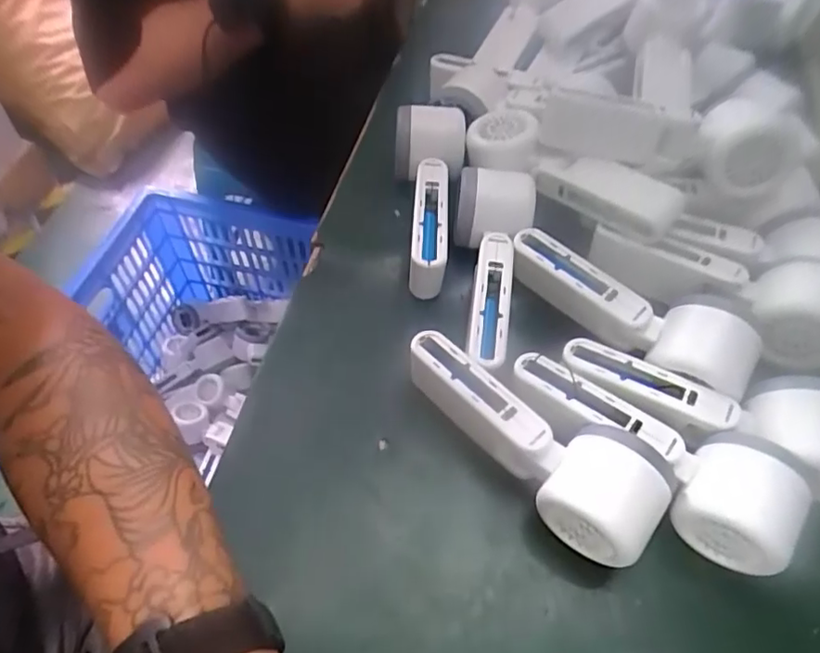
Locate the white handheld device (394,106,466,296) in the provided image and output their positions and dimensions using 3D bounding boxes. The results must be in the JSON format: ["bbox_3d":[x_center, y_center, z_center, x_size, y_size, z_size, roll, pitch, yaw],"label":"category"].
[{"bbox_3d":[0.011,-0.098,0.444,0.053,0.060,0.155,4,56,1],"label":"white handheld device"}]

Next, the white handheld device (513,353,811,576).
[{"bbox_3d":[0.128,0.073,0.335,0.163,0.050,0.059,26,59,15],"label":"white handheld device"}]

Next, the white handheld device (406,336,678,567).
[{"bbox_3d":[0.062,0.065,0.340,0.160,0.050,0.055,31,60,18],"label":"white handheld device"}]

